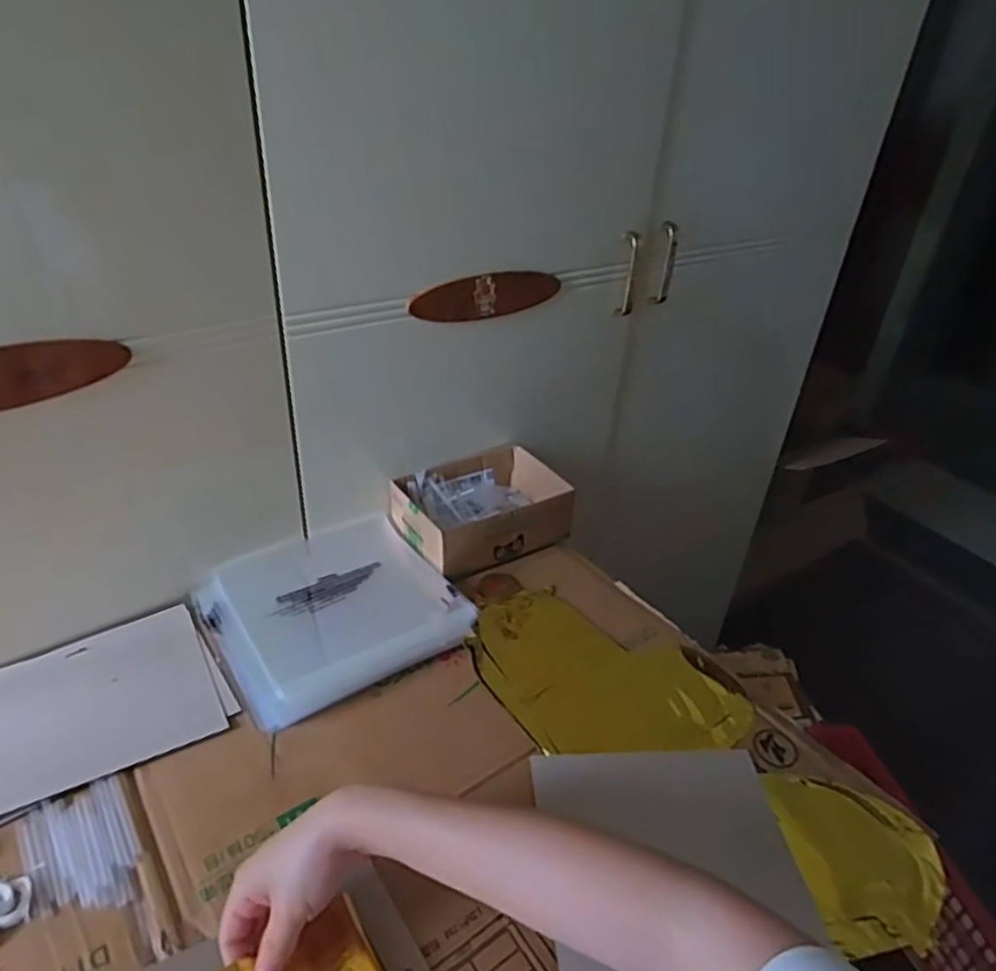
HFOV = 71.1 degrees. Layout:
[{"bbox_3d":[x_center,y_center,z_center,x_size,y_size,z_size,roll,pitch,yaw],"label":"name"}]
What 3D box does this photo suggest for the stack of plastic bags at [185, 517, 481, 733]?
[{"bbox_3d":[-0.170,0.123,0.720,0.228,0.021,0.218,-20,41,-32],"label":"stack of plastic bags"}]

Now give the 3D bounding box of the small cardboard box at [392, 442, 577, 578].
[{"bbox_3d":[-0.018,0.026,0.821,0.184,0.055,0.134,-18,40,-30],"label":"small cardboard box"}]

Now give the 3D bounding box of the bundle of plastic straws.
[{"bbox_3d":[-0.299,0.263,0.503,0.067,0.005,0.103,-20,41,-32],"label":"bundle of plastic straws"}]

